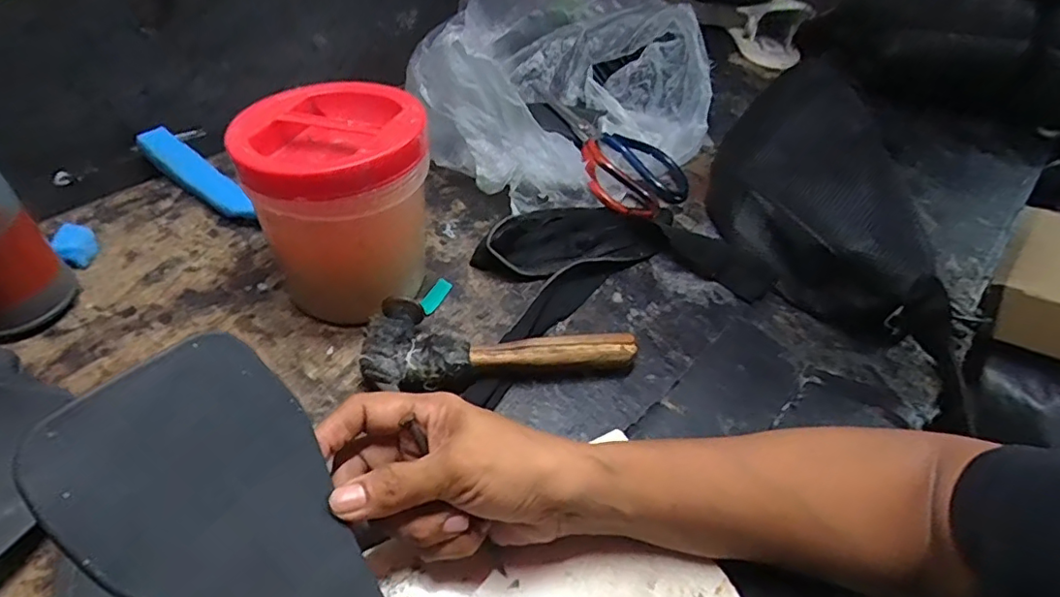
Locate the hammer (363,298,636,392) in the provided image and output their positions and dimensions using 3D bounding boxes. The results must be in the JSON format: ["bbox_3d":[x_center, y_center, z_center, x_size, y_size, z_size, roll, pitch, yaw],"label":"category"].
[{"bbox_3d":[-0.022,0.029,0.414,0.189,0.035,0.070,-6,48,-13],"label":"hammer"}]

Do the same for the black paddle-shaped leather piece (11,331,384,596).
[{"bbox_3d":[-0.098,0.110,0.232,0.199,0.011,0.087,51,47,-5],"label":"black paddle-shaped leather piece"}]

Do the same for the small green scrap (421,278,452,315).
[{"bbox_3d":[-0.077,-0.002,0.460,0.015,0.008,0.035,25,49,16],"label":"small green scrap"}]

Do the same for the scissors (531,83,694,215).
[{"bbox_3d":[0.068,-0.147,0.571,0.189,0.030,0.112,38,55,5],"label":"scissors"}]

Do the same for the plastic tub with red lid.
[{"bbox_3d":[-0.133,-0.064,0.407,0.111,0.146,0.114,-9,49,-15],"label":"plastic tub with red lid"}]

